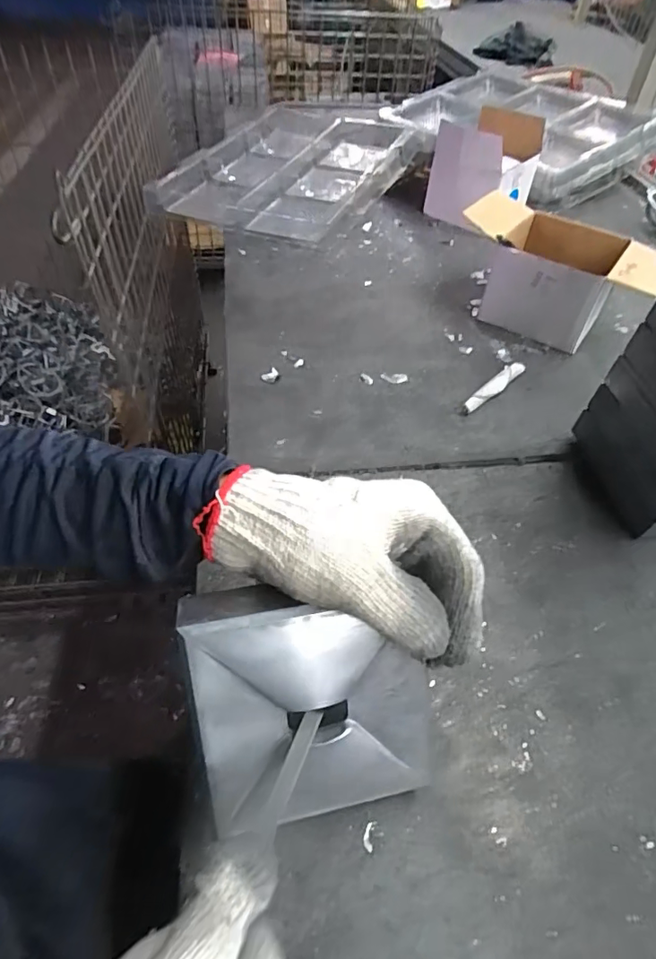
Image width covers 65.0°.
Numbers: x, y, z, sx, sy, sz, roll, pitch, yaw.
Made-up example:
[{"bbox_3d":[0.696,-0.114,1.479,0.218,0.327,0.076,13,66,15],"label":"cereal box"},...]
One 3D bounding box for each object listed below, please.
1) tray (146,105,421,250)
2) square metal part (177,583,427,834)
[{"bbox_3d":[-0.062,-0.574,0.942,0.365,0.061,0.452,15,51,10],"label":"tray"},{"bbox_3d":[-0.009,0.123,0.284,0.123,0.127,0.030,-8,12,-11],"label":"square metal part"}]

